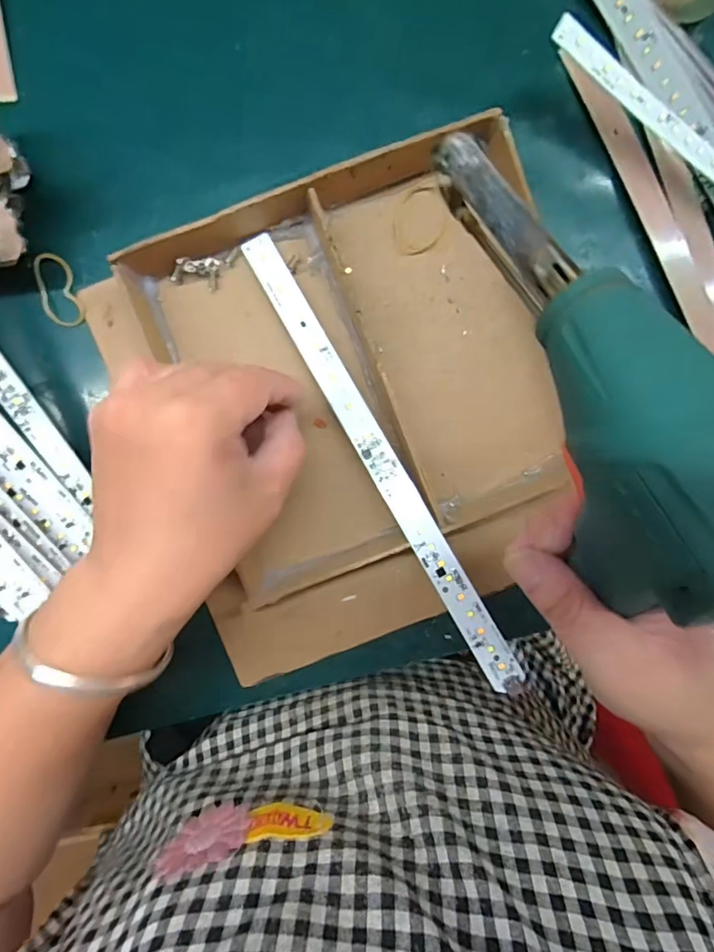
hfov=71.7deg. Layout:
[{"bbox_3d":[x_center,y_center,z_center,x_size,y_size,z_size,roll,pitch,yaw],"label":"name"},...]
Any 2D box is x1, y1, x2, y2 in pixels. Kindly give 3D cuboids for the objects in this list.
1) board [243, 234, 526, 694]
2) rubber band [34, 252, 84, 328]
[{"bbox_3d":[0.011,-0.013,0.273,0.017,0.006,0.279,-29,83,0],"label":"board"},{"bbox_3d":[-0.175,-0.109,0.289,0.021,0.007,0.042,-19,96,-2],"label":"rubber band"}]

